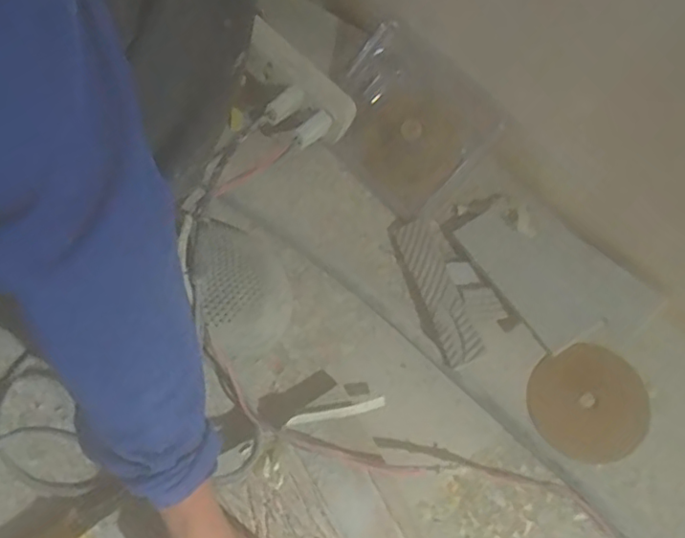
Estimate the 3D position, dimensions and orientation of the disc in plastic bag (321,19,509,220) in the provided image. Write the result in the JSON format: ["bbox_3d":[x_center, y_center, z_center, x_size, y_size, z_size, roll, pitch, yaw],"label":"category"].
[{"bbox_3d":[0.061,-0.148,0.612,0.142,0.028,0.165,-48,70,17],"label":"disc in plastic bag"}]

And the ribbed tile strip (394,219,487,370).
[{"bbox_3d":[0.090,0.019,0.567,0.036,0.016,0.147,-26,64,12],"label":"ribbed tile strip"}]

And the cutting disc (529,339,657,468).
[{"bbox_3d":[0.218,0.118,0.539,0.099,0.006,0.101,-44,75,-9],"label":"cutting disc"}]

